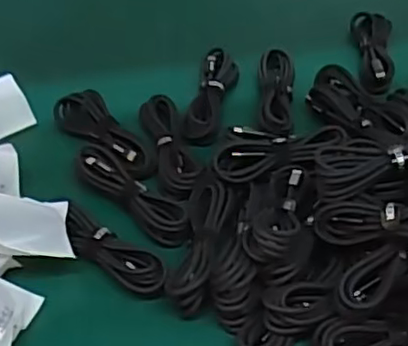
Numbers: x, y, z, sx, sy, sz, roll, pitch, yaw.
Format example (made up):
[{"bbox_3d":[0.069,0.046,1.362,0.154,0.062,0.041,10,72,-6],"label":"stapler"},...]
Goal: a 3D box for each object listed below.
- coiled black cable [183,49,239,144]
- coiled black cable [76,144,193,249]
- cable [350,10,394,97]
[{"bbox_3d":[0.006,-0.069,0.575,0.032,0.015,0.111,12,48,9],"label":"coiled black cable"},{"bbox_3d":[-0.055,0.016,0.496,0.109,0.020,0.029,32,54,25],"label":"coiled black cable"},{"bbox_3d":[0.167,-0.120,0.624,0.034,0.026,0.112,2,48,0],"label":"cable"}]

